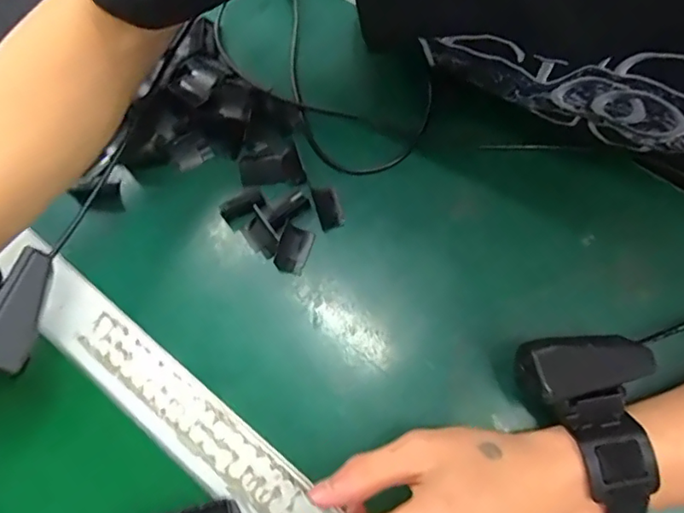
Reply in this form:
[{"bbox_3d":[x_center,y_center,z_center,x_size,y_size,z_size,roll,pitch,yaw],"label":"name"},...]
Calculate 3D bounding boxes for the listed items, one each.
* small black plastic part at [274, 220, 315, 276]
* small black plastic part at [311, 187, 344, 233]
[{"bbox_3d":[-0.034,-0.005,0.376,0.022,0.007,0.032,17,74,13],"label":"small black plastic part"},{"bbox_3d":[-0.010,-0.034,0.388,0.017,0.004,0.031,-21,69,0],"label":"small black plastic part"}]

